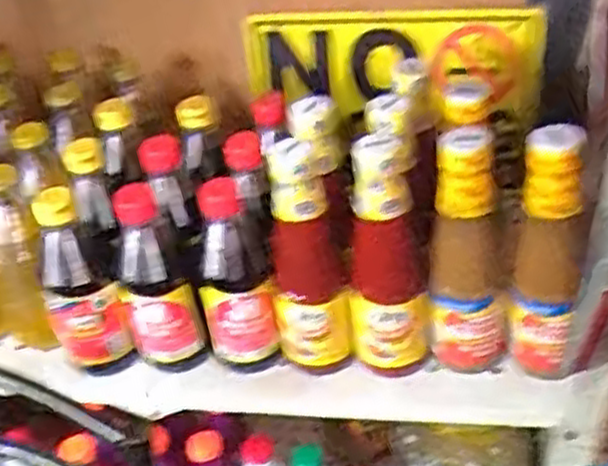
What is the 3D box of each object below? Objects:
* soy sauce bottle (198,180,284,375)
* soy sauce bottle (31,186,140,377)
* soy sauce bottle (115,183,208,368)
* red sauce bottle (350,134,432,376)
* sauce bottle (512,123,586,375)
[{"bbox_3d":[-0.053,0.035,0.634,0.058,0.162,0.056,-5,39,-6],"label":"soy sauce bottle"},{"bbox_3d":[-0.179,0.041,0.635,0.060,0.159,0.055,-18,43,-21],"label":"soy sauce bottle"},{"bbox_3d":[-0.120,0.032,0.643,0.057,0.160,0.069,-11,41,-14],"label":"soy sauce bottle"},{"bbox_3d":[0.067,0.018,0.612,0.064,0.194,0.064,1,39,2],"label":"red sauce bottle"},{"bbox_3d":[0.184,0.017,0.595,0.054,0.209,0.053,7,31,21],"label":"sauce bottle"}]

